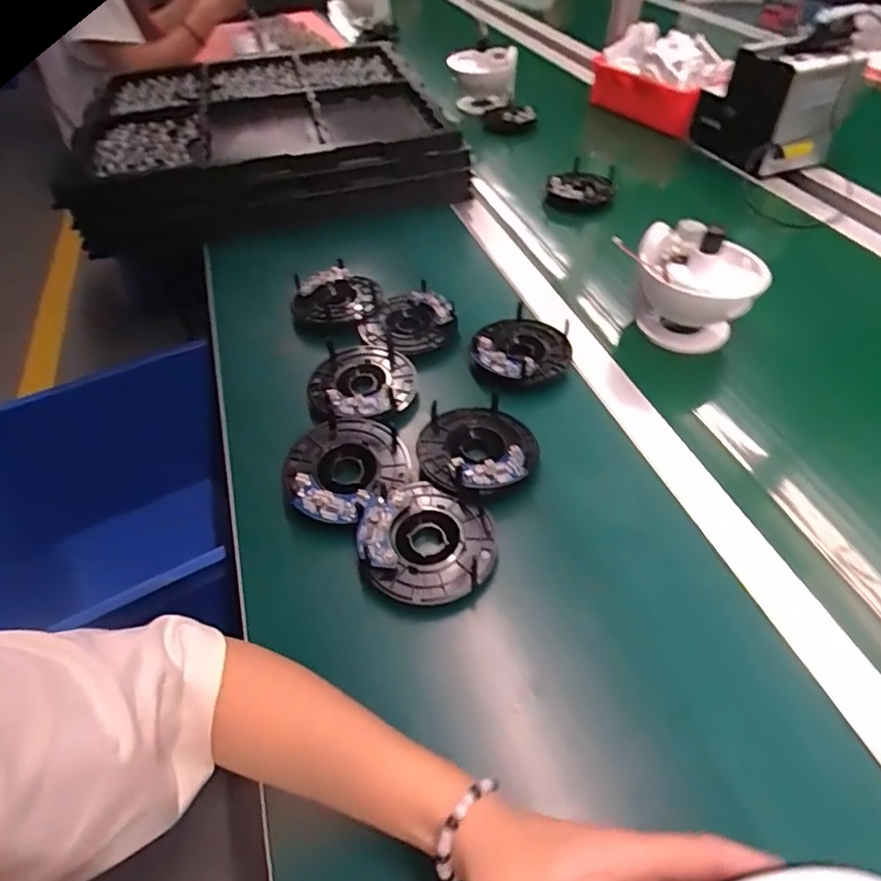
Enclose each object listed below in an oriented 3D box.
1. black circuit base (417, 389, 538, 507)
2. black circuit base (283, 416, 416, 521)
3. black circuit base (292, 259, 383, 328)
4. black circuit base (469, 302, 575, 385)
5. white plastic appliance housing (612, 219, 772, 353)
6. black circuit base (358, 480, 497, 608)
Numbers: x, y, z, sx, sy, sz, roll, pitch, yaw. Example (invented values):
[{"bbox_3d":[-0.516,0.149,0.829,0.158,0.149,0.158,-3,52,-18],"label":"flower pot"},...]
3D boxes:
[{"bbox_3d":[0.031,0.001,0.478,0.097,0.022,0.107,-4,48,-1],"label":"black circuit base"},{"bbox_3d":[-0.078,0.020,0.470,0.102,0.014,0.097,-31,54,-23],"label":"black circuit base"},{"bbox_3d":[-0.118,-0.167,0.640,0.096,0.020,0.099,-11,48,-7],"label":"black circuit base"},{"bbox_3d":[0.082,-0.097,0.570,0.097,0.021,0.105,4,48,6],"label":"black circuit base"},{"bbox_3d":[0.260,-0.162,0.586,0.111,0.125,0.120,33,57,28],"label":"white plastic appliance housing"},{"bbox_3d":[-0.010,0.074,0.424,0.097,0.020,0.099,-1,48,2],"label":"black circuit base"}]

